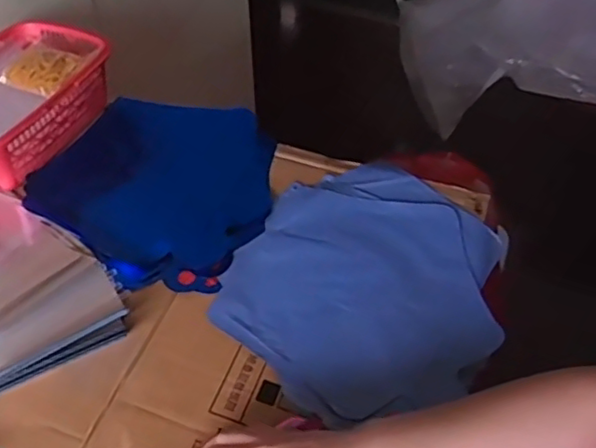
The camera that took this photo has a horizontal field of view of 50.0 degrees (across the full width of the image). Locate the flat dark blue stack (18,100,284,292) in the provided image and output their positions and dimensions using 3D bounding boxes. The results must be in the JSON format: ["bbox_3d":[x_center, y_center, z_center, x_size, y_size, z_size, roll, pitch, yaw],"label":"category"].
[{"bbox_3d":[-0.138,-0.049,0.654,0.232,0.010,0.241,20,52,16],"label":"flat dark blue stack"}]

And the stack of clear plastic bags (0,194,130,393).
[{"bbox_3d":[-0.300,0.029,0.595,0.336,0.018,0.138,31,56,23],"label":"stack of clear plastic bags"}]

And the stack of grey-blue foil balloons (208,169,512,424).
[{"bbox_3d":[0.068,0.050,0.589,0.226,0.021,0.271,23,53,18],"label":"stack of grey-blue foil balloons"}]

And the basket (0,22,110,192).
[{"bbox_3d":[-0.308,-0.133,0.684,0.149,0.063,0.216,23,53,18],"label":"basket"}]

